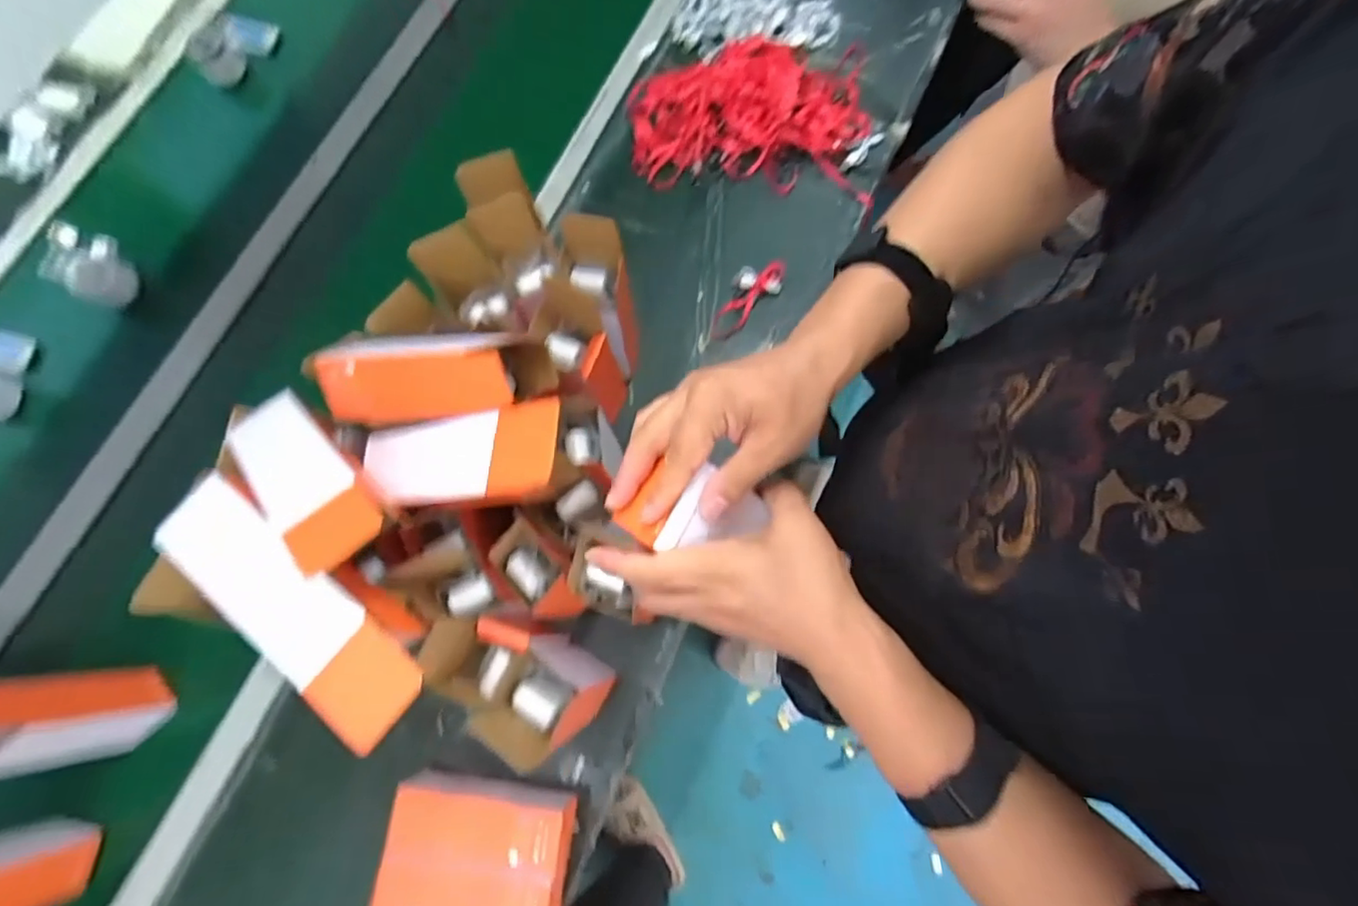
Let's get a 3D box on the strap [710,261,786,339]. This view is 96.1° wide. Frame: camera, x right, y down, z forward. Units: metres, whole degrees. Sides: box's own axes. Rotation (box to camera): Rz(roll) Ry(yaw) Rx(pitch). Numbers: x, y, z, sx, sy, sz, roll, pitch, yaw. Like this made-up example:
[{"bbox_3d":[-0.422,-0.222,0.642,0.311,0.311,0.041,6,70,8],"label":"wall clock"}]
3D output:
[{"bbox_3d":[0.089,-0.211,0.830,0.057,0.010,0.135,41,92,12],"label":"strap"}]

